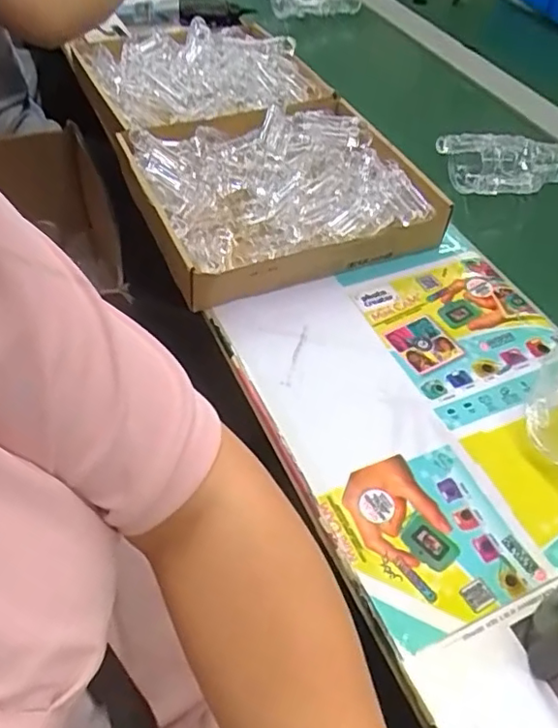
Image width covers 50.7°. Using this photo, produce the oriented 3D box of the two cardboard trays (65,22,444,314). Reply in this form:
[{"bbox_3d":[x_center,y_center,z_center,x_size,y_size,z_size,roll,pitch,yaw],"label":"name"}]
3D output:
[{"bbox_3d":[-0.047,-0.291,0.771,0.312,0.070,0.526,-15,53,-17],"label":"two cardboard trays"}]

